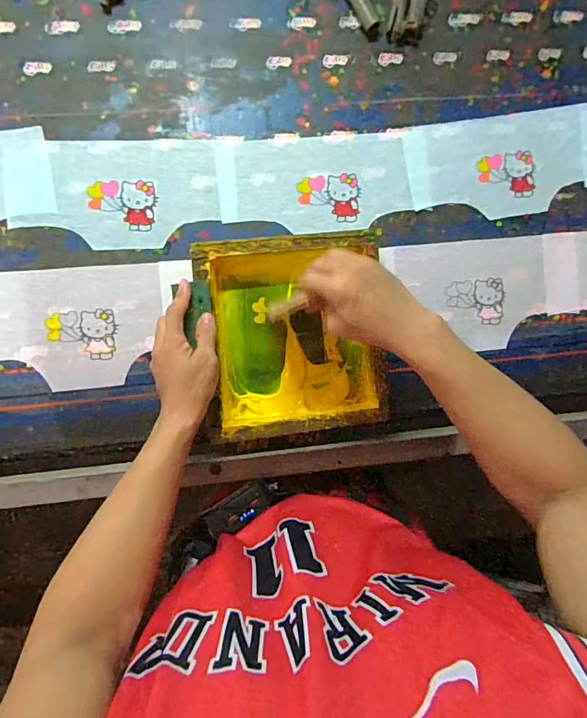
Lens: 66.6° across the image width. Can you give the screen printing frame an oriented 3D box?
[{"bbox_3d":[0.002,-0.030,0.571,0.219,0.057,0.238,-7,89,-5],"label":"screen printing frame"}]

